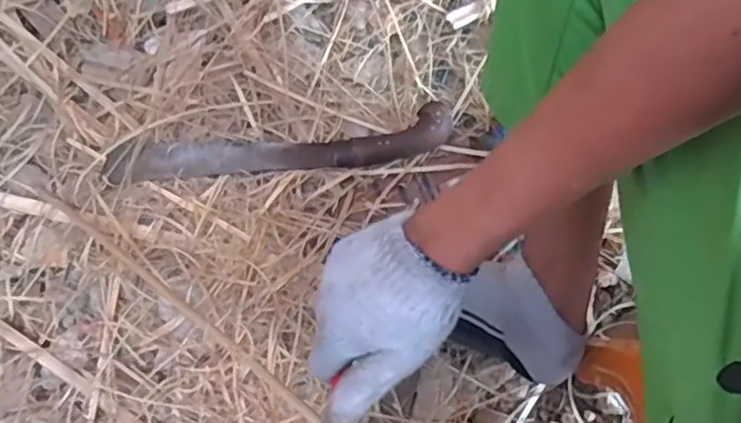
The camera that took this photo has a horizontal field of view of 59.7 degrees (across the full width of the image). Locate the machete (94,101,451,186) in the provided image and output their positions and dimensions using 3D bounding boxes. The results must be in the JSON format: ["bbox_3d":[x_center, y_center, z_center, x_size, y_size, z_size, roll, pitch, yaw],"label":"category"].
[{"bbox_3d":[-0.106,-0.072,0.748,0.393,0.026,0.059,-8,74,3],"label":"machete"}]

